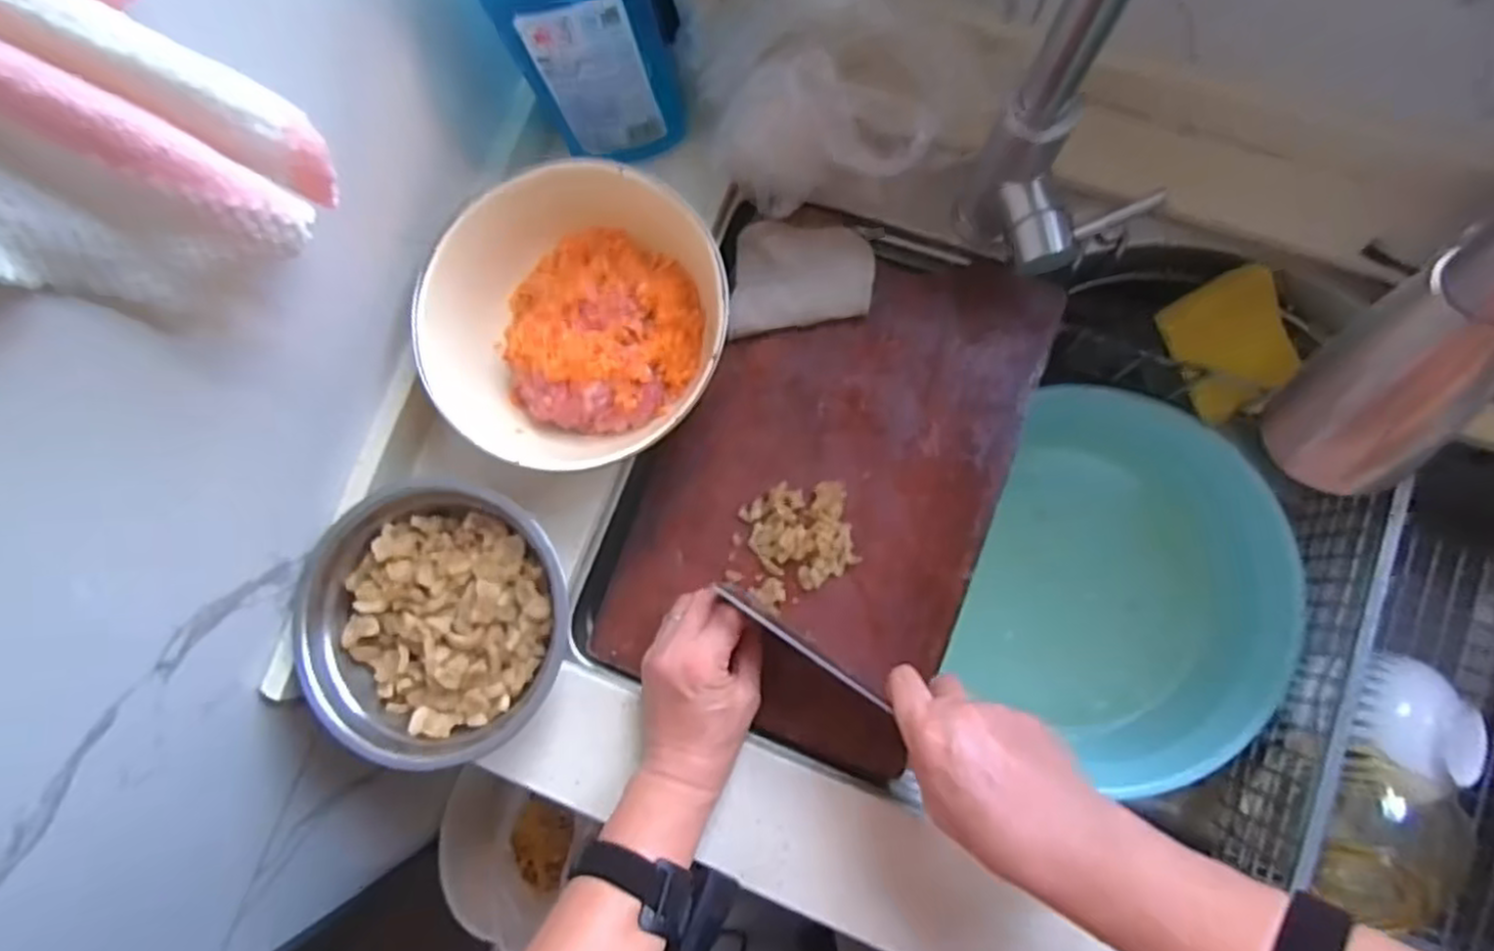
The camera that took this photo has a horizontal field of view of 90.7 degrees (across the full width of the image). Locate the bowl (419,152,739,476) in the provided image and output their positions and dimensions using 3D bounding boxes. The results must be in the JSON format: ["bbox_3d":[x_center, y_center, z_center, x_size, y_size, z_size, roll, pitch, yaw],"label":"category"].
[{"bbox_3d":[-0.116,-0.102,0.515,0.172,0.099,0.190,32,86,9],"label":"bowl"}]

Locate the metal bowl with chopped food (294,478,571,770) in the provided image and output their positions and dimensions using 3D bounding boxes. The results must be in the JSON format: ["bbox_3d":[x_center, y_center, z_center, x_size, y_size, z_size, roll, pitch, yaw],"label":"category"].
[{"bbox_3d":[-0.209,0.097,0.507,0.178,0.061,0.180,-1,82,6],"label":"metal bowl with chopped food"}]

